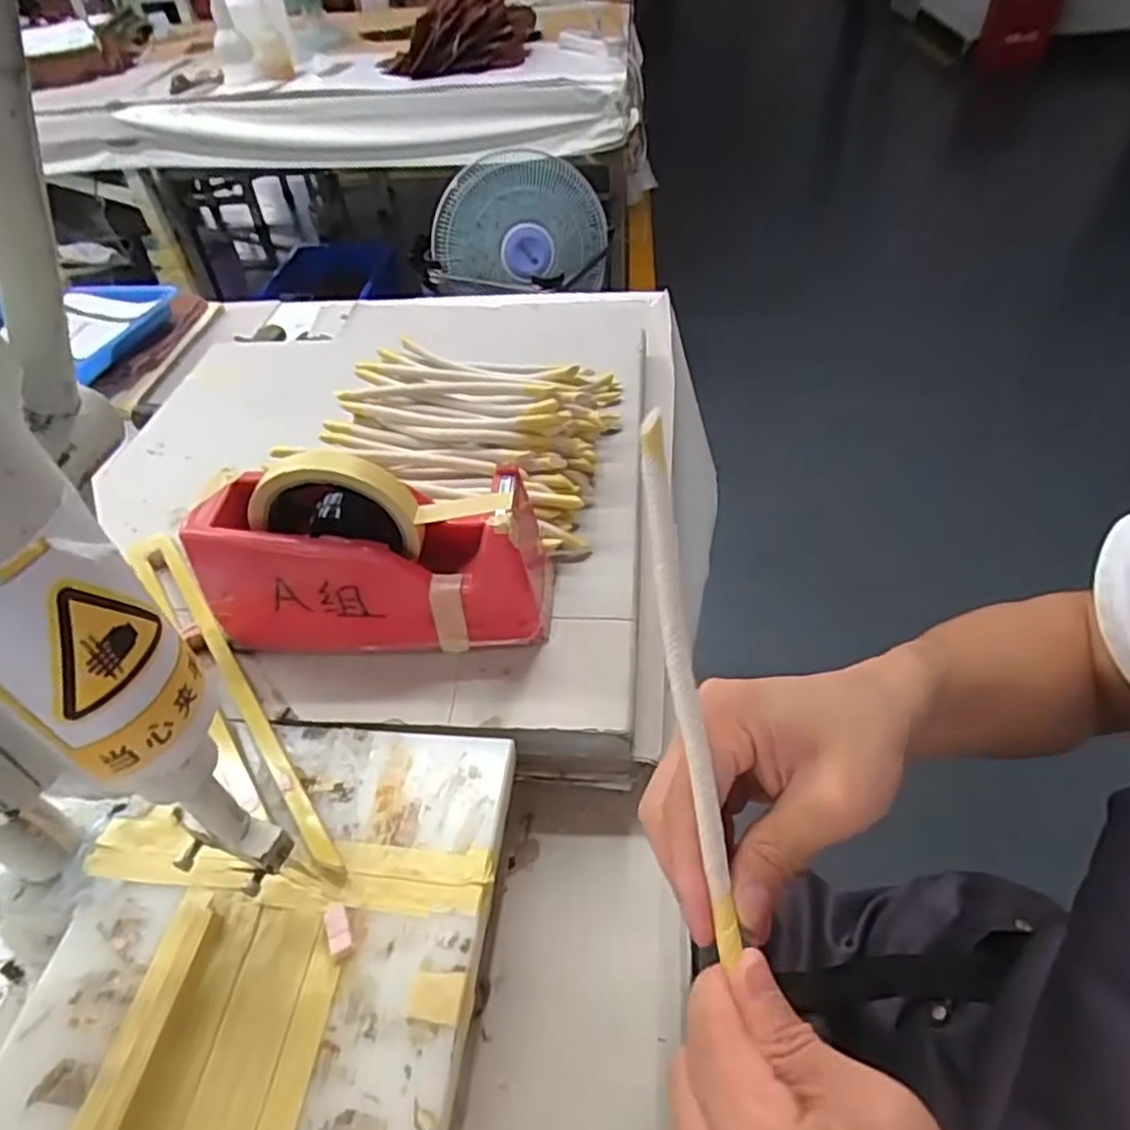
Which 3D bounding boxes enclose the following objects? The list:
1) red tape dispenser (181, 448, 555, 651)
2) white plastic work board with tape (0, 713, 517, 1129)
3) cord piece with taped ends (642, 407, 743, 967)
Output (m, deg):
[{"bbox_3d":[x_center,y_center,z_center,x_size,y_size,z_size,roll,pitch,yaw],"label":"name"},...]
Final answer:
[{"bbox_3d":[-0.113,-0.013,0.431,0.202,0.114,0.072,-3,45,2],"label":"red tape dispenser"},{"bbox_3d":[-0.142,0.201,0.309,0.199,0.011,0.292,2,46,4],"label":"white plastic work board with tape"},{"bbox_3d":[0.045,0.041,0.267,0.011,0.008,0.196,-8,86,-5],"label":"cord piece with taped ends"}]

